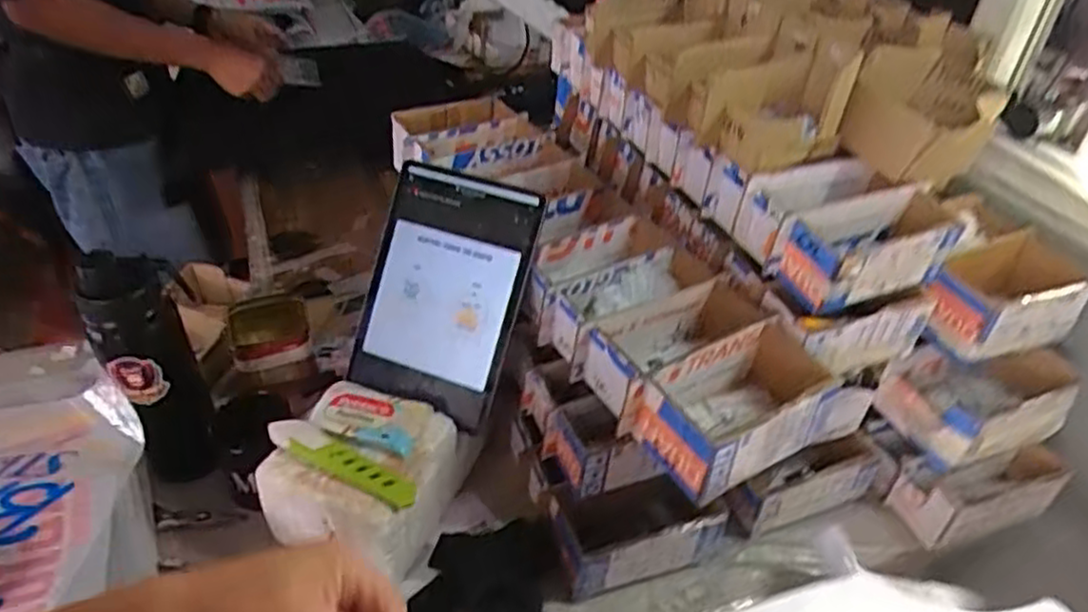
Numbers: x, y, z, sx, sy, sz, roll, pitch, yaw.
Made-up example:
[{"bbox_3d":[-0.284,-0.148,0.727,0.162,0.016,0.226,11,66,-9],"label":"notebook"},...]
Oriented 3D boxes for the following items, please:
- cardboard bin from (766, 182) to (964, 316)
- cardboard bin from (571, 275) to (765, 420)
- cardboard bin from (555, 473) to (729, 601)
[{"bbox_3d":[0.314,-0.047,0.722,0.179,0.087,0.076,-14,44,-21],"label":"cardboard bin"},{"bbox_3d":[0.129,0.039,0.719,0.193,0.079,0.076,-21,47,-28],"label":"cardboard bin"},{"bbox_3d":[0.091,0.218,0.735,0.158,0.084,0.086,-9,42,-16],"label":"cardboard bin"}]

